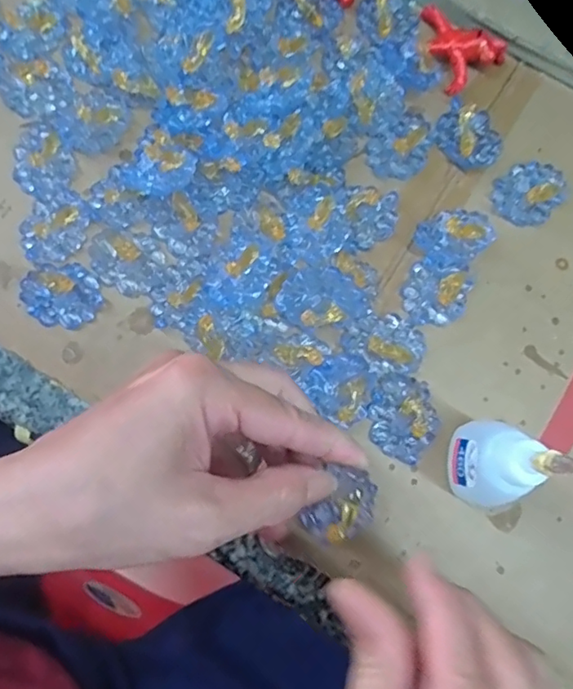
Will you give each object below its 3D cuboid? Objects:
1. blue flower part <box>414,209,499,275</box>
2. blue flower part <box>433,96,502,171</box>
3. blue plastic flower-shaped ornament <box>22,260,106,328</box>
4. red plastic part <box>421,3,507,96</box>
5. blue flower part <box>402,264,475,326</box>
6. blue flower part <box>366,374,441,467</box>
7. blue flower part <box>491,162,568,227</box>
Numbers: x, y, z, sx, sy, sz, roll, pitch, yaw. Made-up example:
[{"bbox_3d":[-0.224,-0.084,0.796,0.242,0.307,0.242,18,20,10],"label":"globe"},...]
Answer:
[{"bbox_3d":[0.082,-0.052,0.274,0.036,0.012,0.028,-29,81,-5],"label":"blue flower part"},{"bbox_3d":[0.093,-0.106,0.286,0.035,0.010,0.029,40,82,6],"label":"blue flower part"},{"bbox_3d":[-0.108,-0.023,0.271,0.037,0.004,0.030,-9,80,-2],"label":"blue plastic flower-shaped ornament"},{"bbox_3d":[0.087,-0.153,0.292,0.048,0.014,0.035,29,81,5],"label":"red plastic part"},{"bbox_3d":[0.072,-0.023,0.271,0.030,0.007,0.029,13,80,2],"label":"blue flower part"},{"bbox_3d":[0.054,0.033,0.257,0.031,0.013,0.038,-20,81,-4],"label":"blue flower part"},{"bbox_3d":[0.122,-0.076,0.280,0.031,0.012,0.035,41,82,7],"label":"blue flower part"}]

